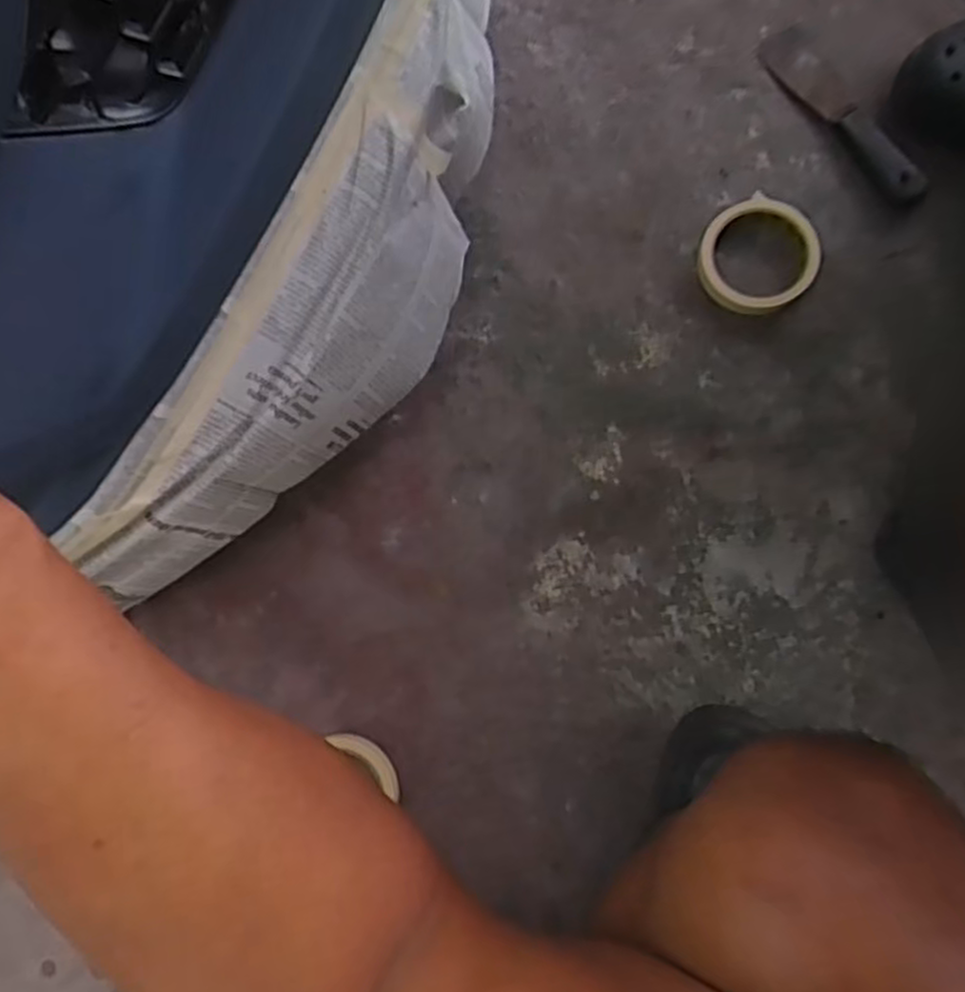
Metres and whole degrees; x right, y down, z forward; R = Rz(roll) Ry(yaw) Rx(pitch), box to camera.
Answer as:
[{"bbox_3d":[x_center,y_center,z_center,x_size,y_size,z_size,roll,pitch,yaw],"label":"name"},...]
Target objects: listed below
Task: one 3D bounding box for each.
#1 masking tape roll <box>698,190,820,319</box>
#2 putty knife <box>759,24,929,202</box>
[{"bbox_3d":[0.235,-0.206,0.650,0.094,0.028,0.105,20,86,6],"label":"masking tape roll"},{"bbox_3d":[0.323,-0.340,0.663,0.043,0.025,0.193,-36,83,0],"label":"putty knife"}]

